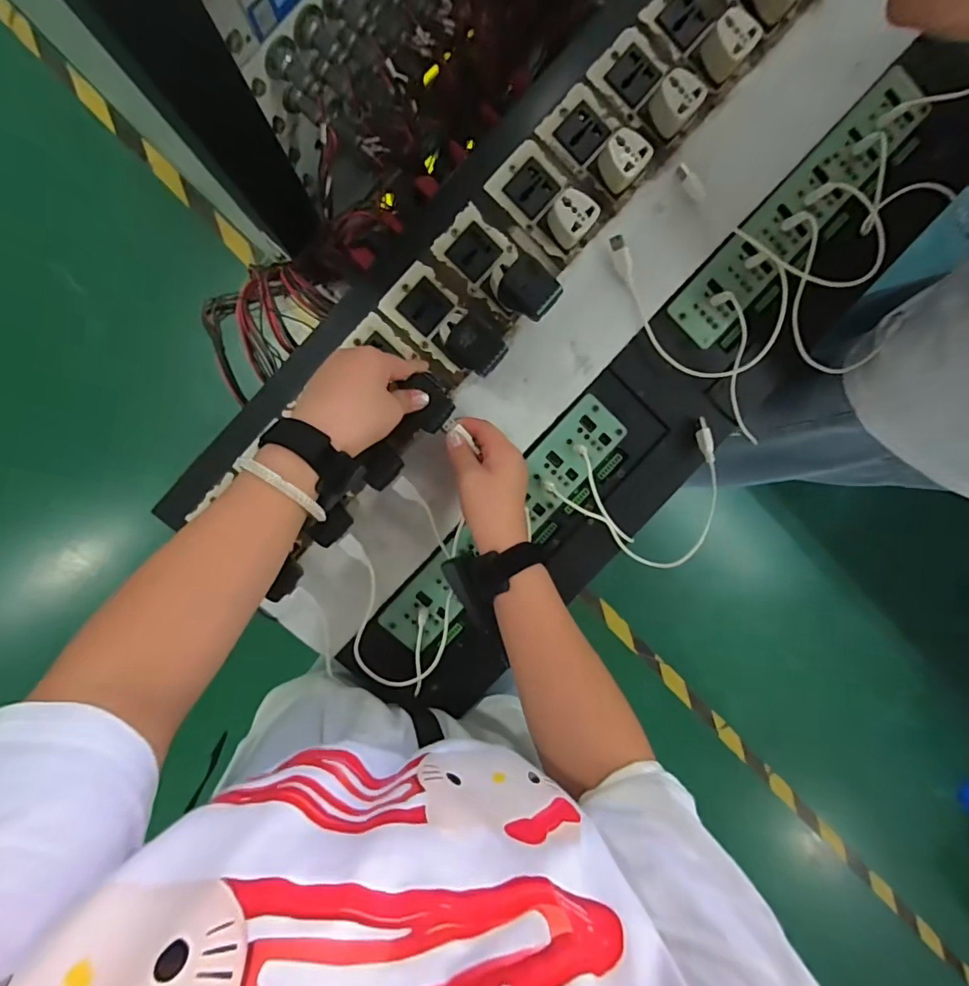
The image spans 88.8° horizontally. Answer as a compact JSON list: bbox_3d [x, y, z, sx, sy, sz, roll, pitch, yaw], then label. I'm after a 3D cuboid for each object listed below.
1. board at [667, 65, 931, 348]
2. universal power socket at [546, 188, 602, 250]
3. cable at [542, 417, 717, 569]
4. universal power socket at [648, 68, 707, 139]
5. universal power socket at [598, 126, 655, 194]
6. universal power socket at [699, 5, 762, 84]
[{"bbox_3d":[0.316,-0.280,0.491,0.061,0.027,0.313,43,92,-9],"label":"board"},{"bbox_3d":[0.081,-0.258,0.464,0.040,0.032,0.037,42,93,-9],"label":"universal power socket"},{"bbox_3d":[0.165,0.015,0.504,0.180,0.047,0.125,-22,95,-2],"label":"cable"},{"bbox_3d":[0.177,-0.363,0.458,0.038,0.033,0.037,42,93,-9],"label":"universal power socket"},{"bbox_3d":[0.129,-0.310,0.461,0.041,0.033,0.038,39,93,-9],"label":"universal power socket"},{"bbox_3d":[0.226,-0.414,0.455,0.033,0.034,0.037,-40,99,1],"label":"universal power socket"}]

